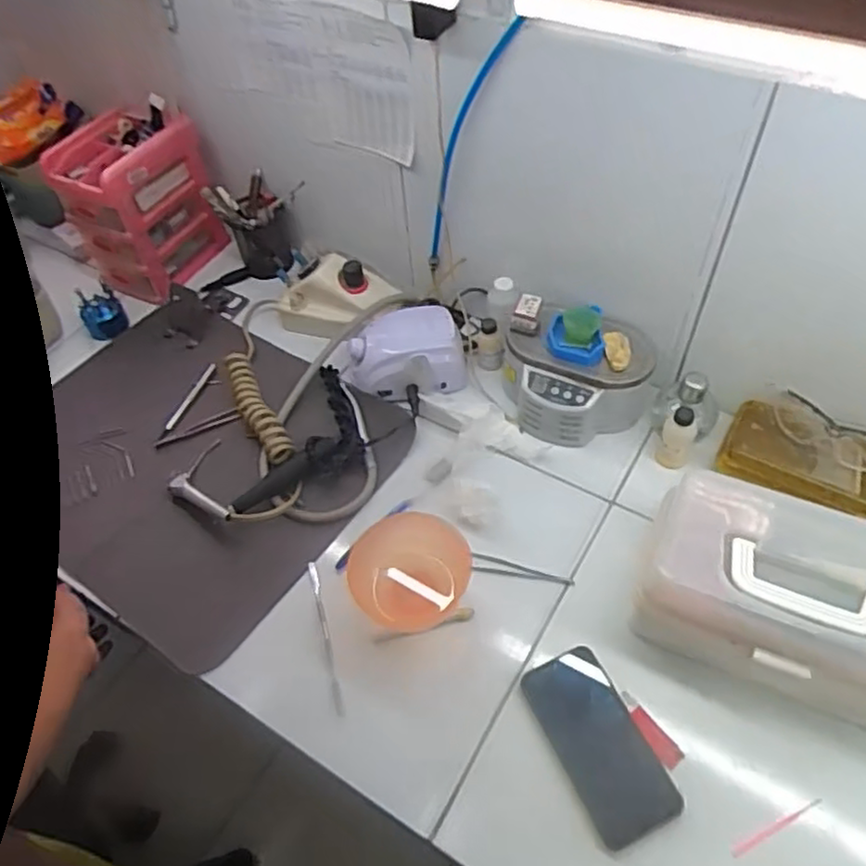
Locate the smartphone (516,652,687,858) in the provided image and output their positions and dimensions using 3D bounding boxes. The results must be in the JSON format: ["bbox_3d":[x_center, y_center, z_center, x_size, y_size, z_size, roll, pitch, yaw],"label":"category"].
[{"bbox_3d":[0.155,0.290,0.652,0.080,0.008,0.165,-21,54,-12],"label":"smartphone"}]

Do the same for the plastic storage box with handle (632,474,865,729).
[{"bbox_3d":[0.339,0.162,0.658,0.274,0.124,0.146,16,55,16],"label":"plastic storage box with handle"}]

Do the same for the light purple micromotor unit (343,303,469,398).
[{"bbox_3d":[-0.033,-0.103,0.917,0.158,0.070,0.124,1,52,5],"label":"light purple micromotor unit"}]

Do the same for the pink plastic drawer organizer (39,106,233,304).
[{"bbox_3d":[-0.431,-0.331,1.025,0.165,0.209,0.180,20,56,19],"label":"pink plastic drawer organizer"}]

